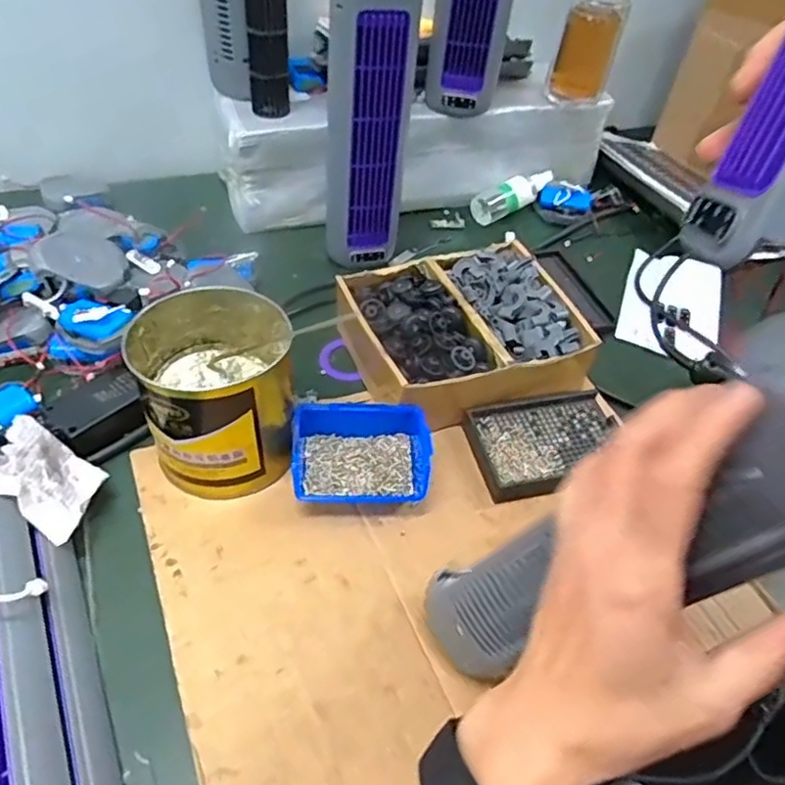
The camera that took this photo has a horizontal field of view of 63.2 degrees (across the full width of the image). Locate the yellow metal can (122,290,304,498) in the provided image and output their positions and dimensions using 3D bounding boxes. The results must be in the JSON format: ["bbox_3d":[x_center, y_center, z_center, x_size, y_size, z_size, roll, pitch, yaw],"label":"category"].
[{"bbox_3d":[-0.141,-0.001,0.523,0.121,0.114,0.132,-23,54,-25],"label":"yellow metal can"}]

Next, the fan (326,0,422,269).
[{"bbox_3d":[-0.026,-0.272,0.659,0.084,0.293,0.052,-3,47,-10],"label":"fan"}]

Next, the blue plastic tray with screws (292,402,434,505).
[{"bbox_3d":[-0.027,0.055,0.542,0.113,0.046,0.086,2,47,-6],"label":"blue plastic tray with screws"}]

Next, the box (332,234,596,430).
[{"bbox_3d":[0.072,-0.066,0.633,0.215,0.073,0.168,-14,50,-20],"label":"box"}]

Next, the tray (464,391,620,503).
[{"bbox_3d":[0.142,0.047,0.587,0.137,0.024,0.099,-10,49,-16],"label":"tray"}]

